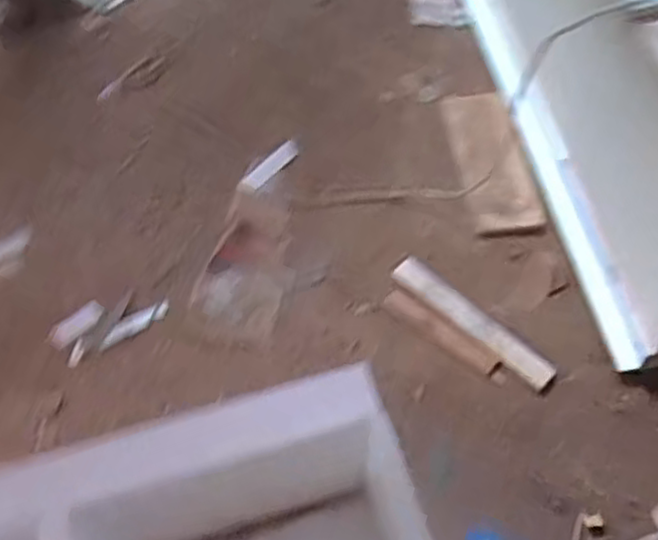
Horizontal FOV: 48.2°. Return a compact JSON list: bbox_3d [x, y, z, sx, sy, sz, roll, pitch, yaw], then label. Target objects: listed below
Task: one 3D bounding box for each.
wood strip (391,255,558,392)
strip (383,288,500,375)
[{"bbox_3d":[0.284,0.096,1.458,0.371,0.018,0.067,38,68,23],"label":"wood strip"},{"bbox_3d":[0.220,0.117,1.458,0.249,0.010,0.055,34,65,16],"label":"strip"}]

